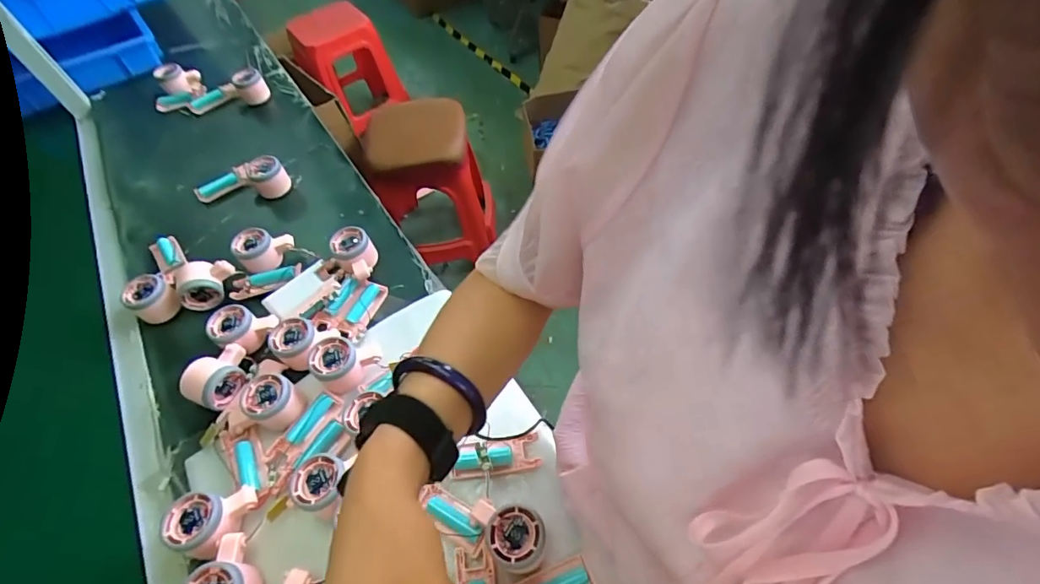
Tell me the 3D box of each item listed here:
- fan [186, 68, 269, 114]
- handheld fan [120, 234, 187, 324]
[{"bbox_3d":[-0.631,-0.440,1.044,0.184,0.060,0.066,-8,55,0],"label":"fan"},{"bbox_3d":[-0.566,-0.035,0.759,0.064,0.046,0.175,-16,54,-4],"label":"handheld fan"}]

